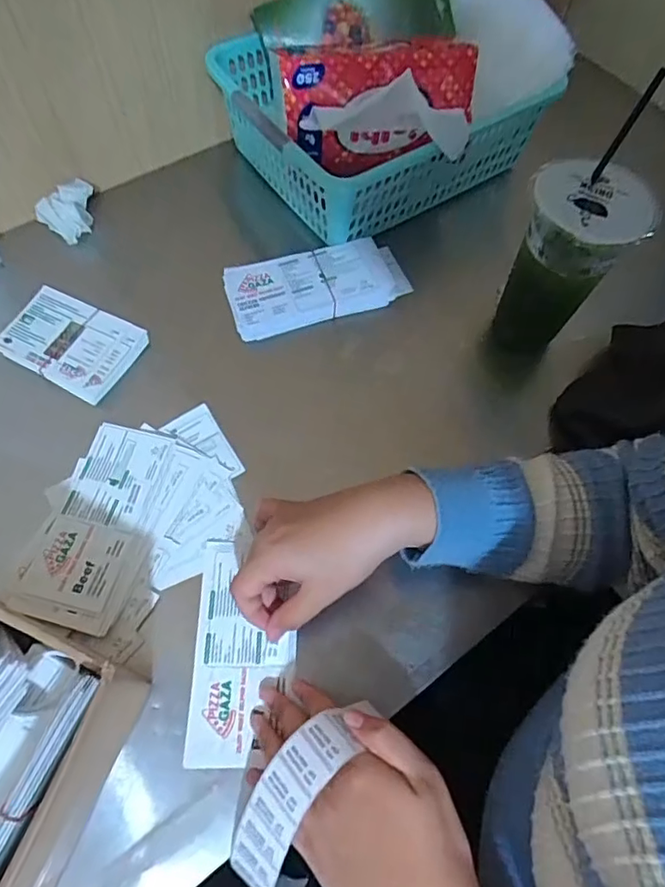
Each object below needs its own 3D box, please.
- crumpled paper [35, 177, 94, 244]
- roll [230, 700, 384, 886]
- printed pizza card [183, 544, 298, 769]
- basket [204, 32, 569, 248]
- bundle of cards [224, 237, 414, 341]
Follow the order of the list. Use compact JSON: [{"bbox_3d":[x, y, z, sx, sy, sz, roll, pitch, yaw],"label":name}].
[{"bbox_3d":[-0.262,-0.237,0.551,0.050,0.023,0.059,32,67,12],"label":"crumpled paper"},{"bbox_3d":[-0.022,0.216,0.332,0.047,0.048,0.122,28,92,10],"label":"roll"},{"bbox_3d":[-0.065,0.148,0.397,0.071,0.004,0.151,1,64,1],"label":"printed pizza card"},{"bbox_3d":[0.044,-0.344,0.577,0.279,0.101,0.225,-30,70,-16],"label":"basket"},{"bbox_3d":[-0.013,-0.155,0.538,0.177,0.025,0.078,-16,67,-10],"label":"bundle of cards"}]

